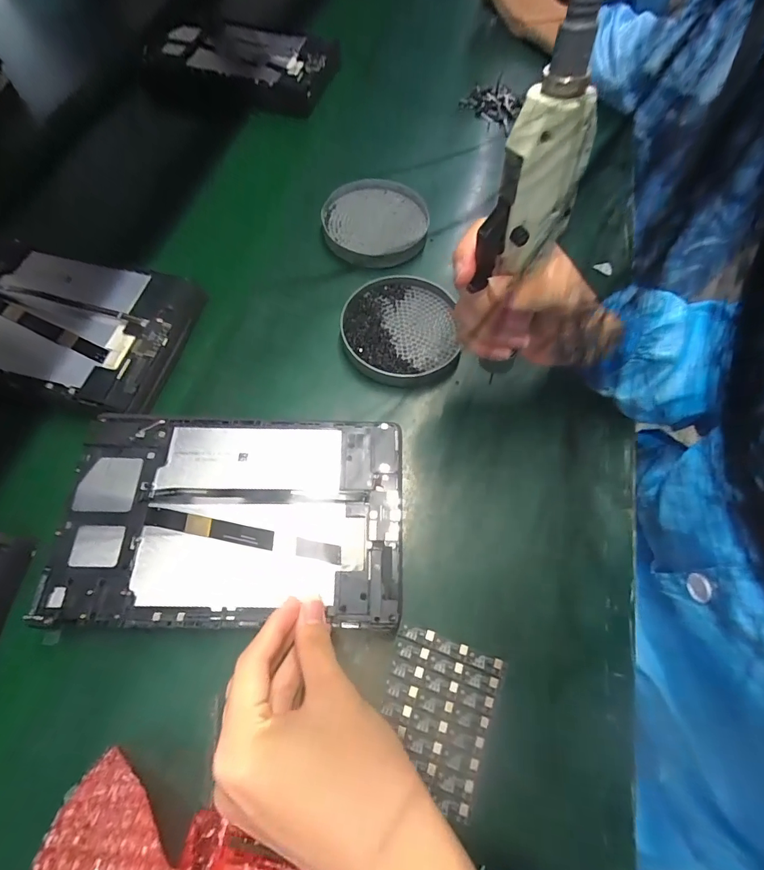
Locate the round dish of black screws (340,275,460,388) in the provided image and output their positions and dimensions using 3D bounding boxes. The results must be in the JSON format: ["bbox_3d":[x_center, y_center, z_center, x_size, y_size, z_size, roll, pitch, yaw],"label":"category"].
[{"bbox_3d":[0.016,-0.096,0.402,0.104,0.032,0.115,-1,63,-4],"label":"round dish of black screws"}]

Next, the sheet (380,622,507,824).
[{"bbox_3d":[0.036,0.185,0.282,0.073,0.004,0.090,21,64,7],"label":"sheet"}]

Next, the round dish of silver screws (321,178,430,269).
[{"bbox_3d":[-0.006,-0.229,0.454,0.112,0.016,0.113,1,63,-3],"label":"round dish of silver screws"}]

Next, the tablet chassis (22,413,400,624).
[{"bbox_3d":[-0.108,0.057,0.308,0.240,0.012,0.150,2,68,-2],"label":"tablet chassis"}]

